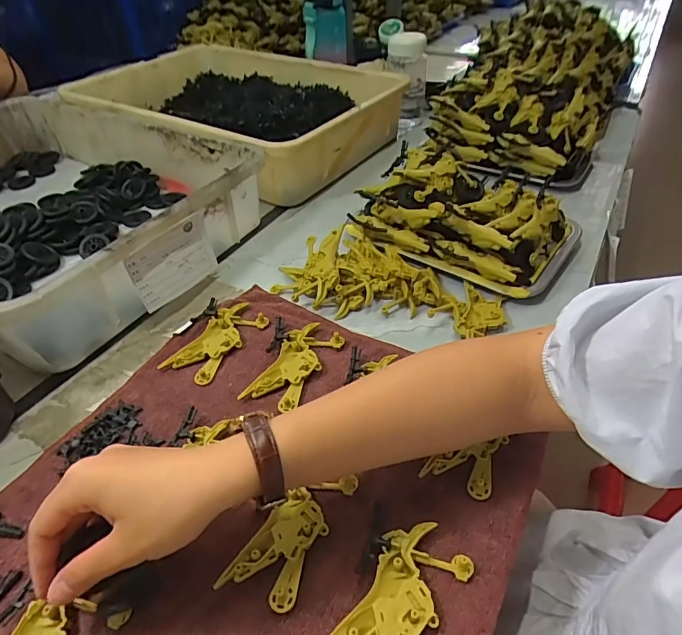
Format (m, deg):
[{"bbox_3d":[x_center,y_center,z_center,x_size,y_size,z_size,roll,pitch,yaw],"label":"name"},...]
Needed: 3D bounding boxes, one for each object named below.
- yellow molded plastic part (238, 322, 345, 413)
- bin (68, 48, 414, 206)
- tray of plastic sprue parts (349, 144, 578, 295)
[{"bbox_3d":[-0.042,0.044,0.428,0.047,0.012,0.101,22,47,22],"label":"yellow molded plastic part"},{"bbox_3d":[-0.175,-0.360,0.804,0.496,0.111,0.379,24,48,24],"label":"bin"},{"bbox_3d":[0.142,-0.124,0.560,0.253,0.074,0.169,25,49,25],"label":"tray of plastic sprue parts"}]

